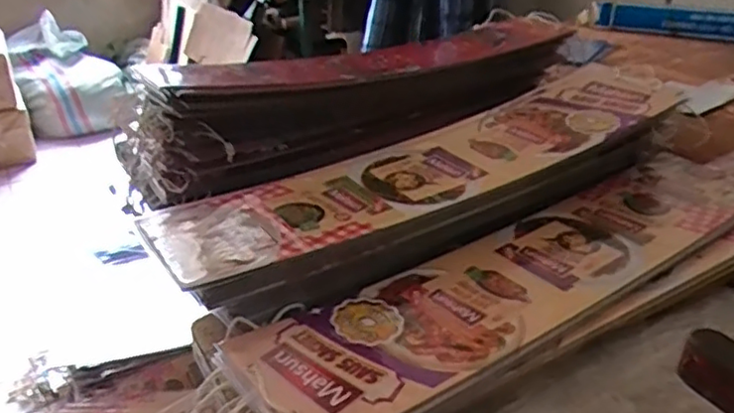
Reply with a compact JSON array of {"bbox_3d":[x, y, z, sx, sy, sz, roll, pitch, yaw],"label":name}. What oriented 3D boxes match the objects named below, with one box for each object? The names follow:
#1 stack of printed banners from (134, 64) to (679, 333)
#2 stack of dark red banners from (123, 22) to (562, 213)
[{"bbox_3d":[0.083,-0.032,0.643,0.575,0.067,0.161,-21,36,-31],"label":"stack of printed banners"},{"bbox_3d":[-0.002,-0.143,0.799,0.546,0.113,0.135,-19,35,-28],"label":"stack of dark red banners"}]

